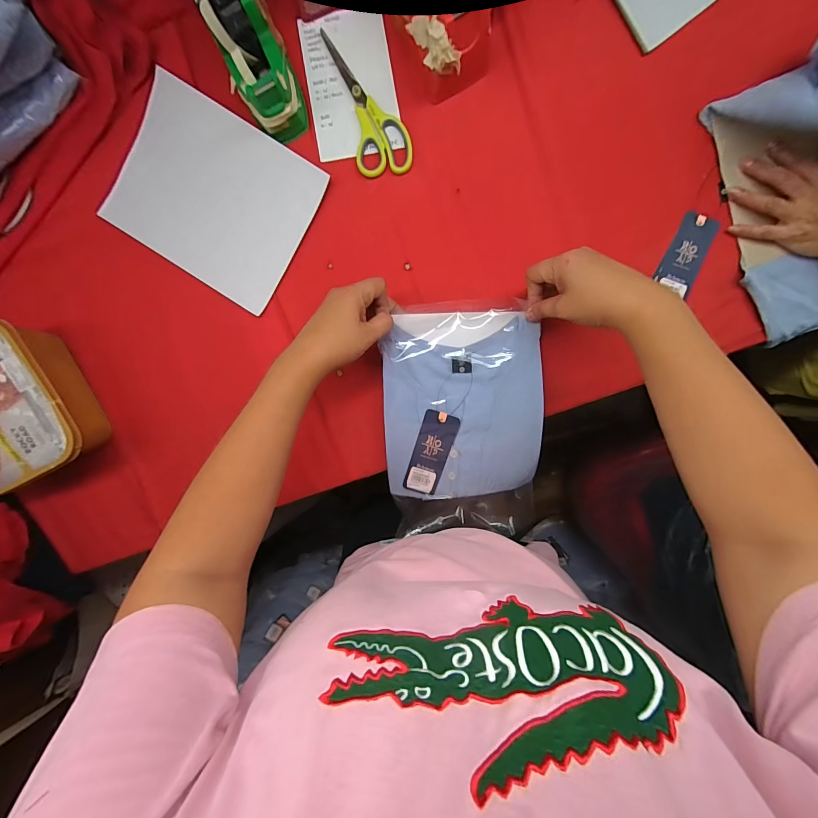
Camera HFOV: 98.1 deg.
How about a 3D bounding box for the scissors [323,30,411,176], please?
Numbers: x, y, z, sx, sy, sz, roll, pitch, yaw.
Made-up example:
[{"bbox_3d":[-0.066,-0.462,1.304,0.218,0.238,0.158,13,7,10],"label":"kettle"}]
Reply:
[{"bbox_3d":[-0.052,-0.382,0.444,0.070,0.010,0.178,-19,92,4],"label":"scissors"}]

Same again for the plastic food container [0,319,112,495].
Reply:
[{"bbox_3d":[-0.526,-0.001,0.478,0.168,0.070,0.204,-27,92,4],"label":"plastic food container"}]

